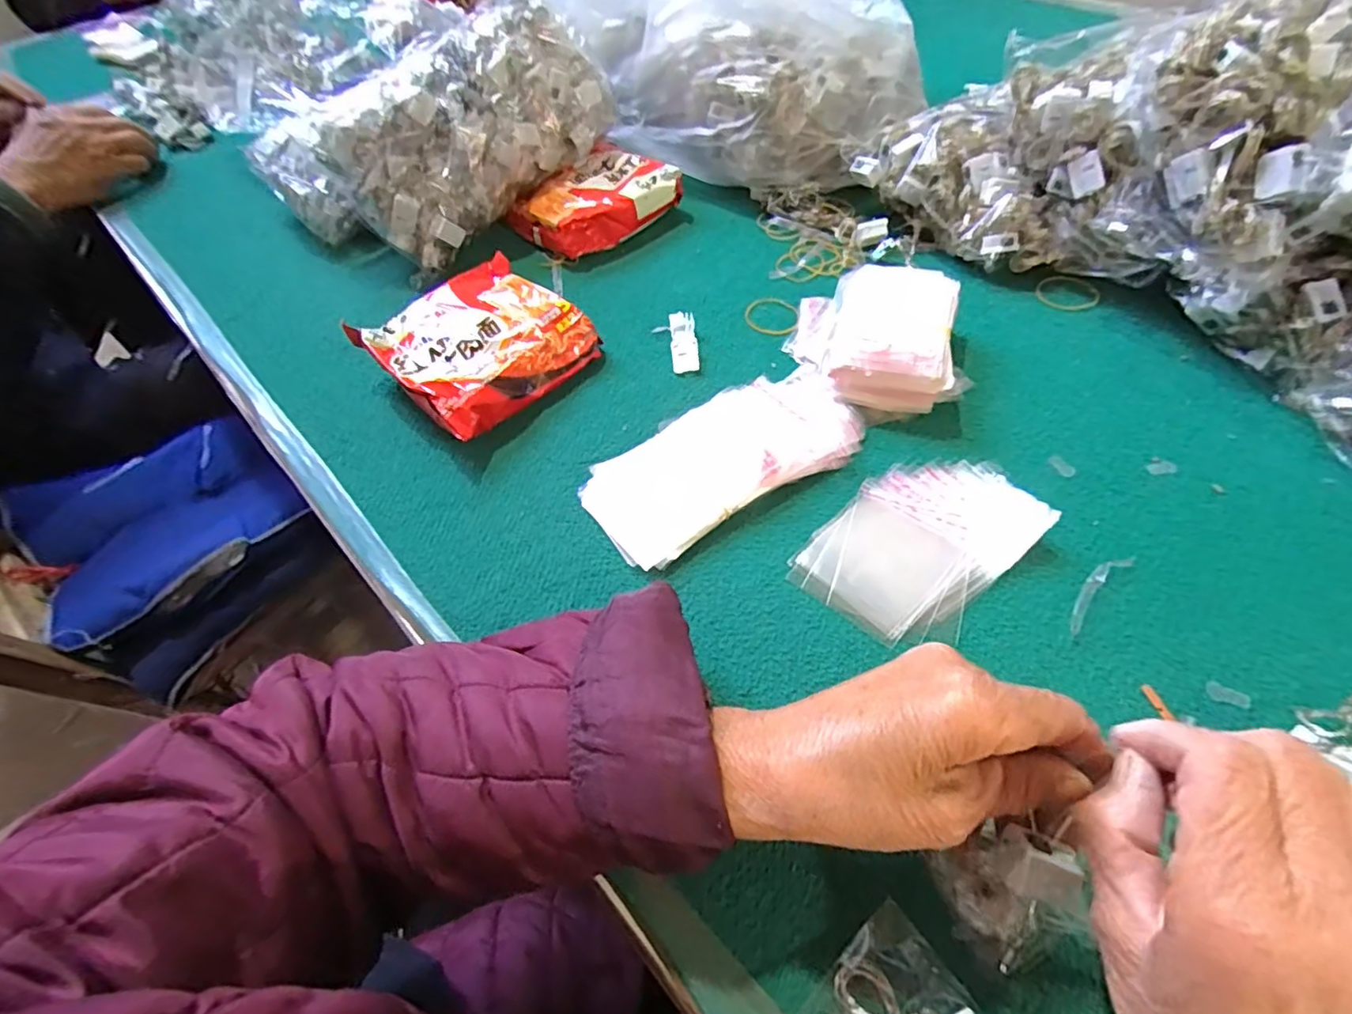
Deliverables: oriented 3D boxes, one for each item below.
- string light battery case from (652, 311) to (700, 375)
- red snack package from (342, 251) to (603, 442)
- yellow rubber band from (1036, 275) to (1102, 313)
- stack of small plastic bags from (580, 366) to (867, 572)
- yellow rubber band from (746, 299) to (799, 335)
[{"bbox_3d":[0.001,-0.128,0.460,0.031,0.014,0.057,-7,56,0],"label":"string light battery case"},{"bbox_3d":[-0.147,-0.123,0.451,0.138,0.043,0.140,38,67,26],"label":"red snack package"},{"bbox_3d":[0.311,-0.170,0.470,0.045,0.004,0.041,-2,56,4],"label":"yellow rubber band"},{"bbox_3d":[0.033,-0.033,0.385,0.184,0.018,0.084,-30,59,-15],"label":"stack of small plastic bags"},{"bbox_3d":[0.078,-0.155,0.478,0.043,0.004,0.046,-2,56,4],"label":"yellow rubber band"}]

